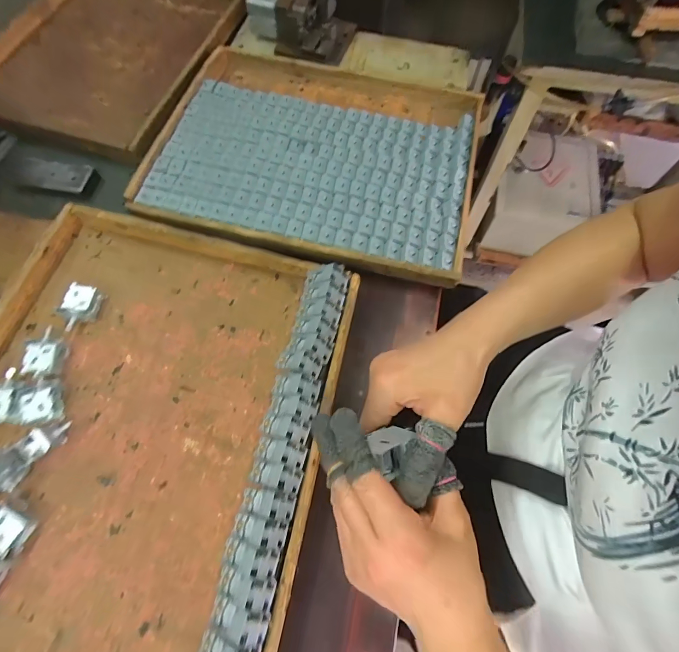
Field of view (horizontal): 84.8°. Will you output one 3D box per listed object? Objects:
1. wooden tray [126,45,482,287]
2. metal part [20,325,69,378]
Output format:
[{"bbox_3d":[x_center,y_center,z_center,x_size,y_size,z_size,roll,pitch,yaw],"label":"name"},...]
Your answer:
[{"bbox_3d":[-0.029,-0.292,0.618,0.495,0.045,0.429,15,67,5],"label":"wooden tray"},{"bbox_3d":[-0.337,0.030,0.430,0.033,0.028,0.058,-4,66,-4],"label":"metal part"}]

